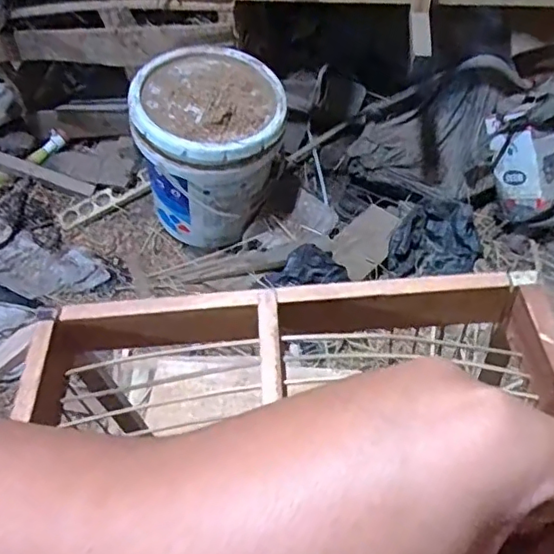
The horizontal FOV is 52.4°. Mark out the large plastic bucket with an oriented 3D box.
[{"bbox_3d":[-0.130,-0.255,1.194,0.281,0.325,0.291,-5,51,0],"label":"large plastic bucket"}]

